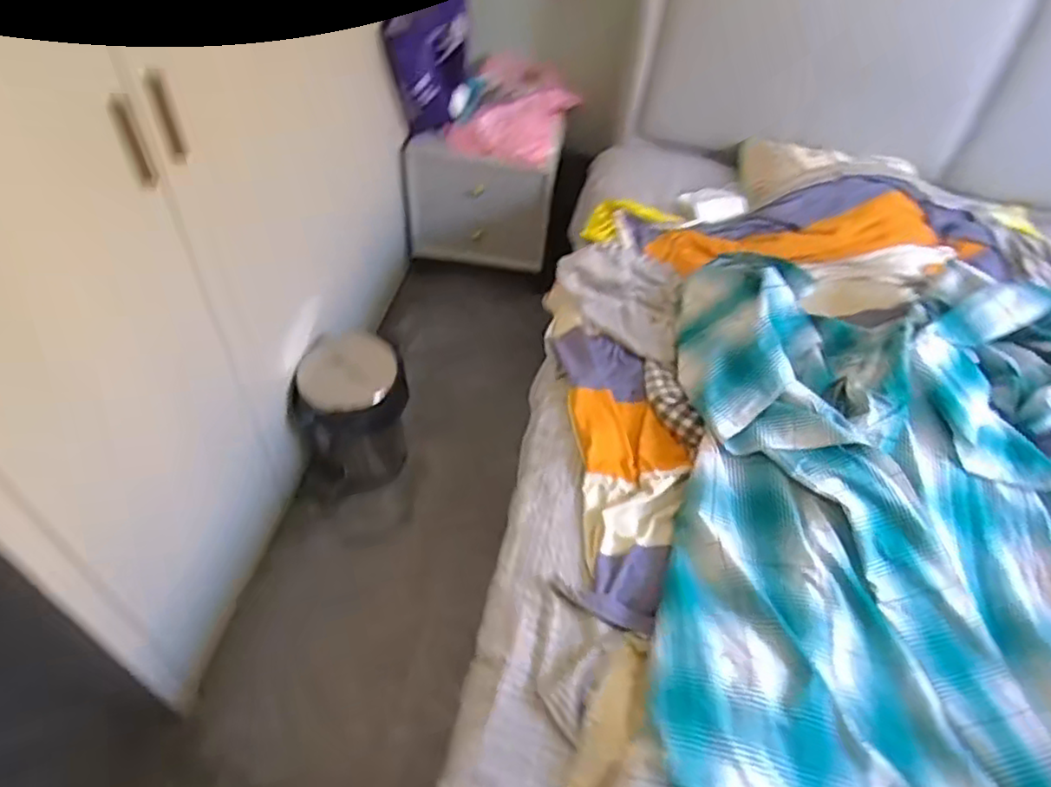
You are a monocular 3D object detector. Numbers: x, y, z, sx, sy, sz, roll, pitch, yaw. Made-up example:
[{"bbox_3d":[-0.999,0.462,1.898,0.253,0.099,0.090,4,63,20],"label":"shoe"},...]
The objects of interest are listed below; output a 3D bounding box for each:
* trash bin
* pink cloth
[{"bbox_3d":[-0.394,0.055,1.513,0.214,0.358,0.221,3,48,-4],"label":"trash bin"},{"bbox_3d":[-0.033,-0.754,1.779,0.296,0.165,0.262,16,49,7],"label":"pink cloth"}]

